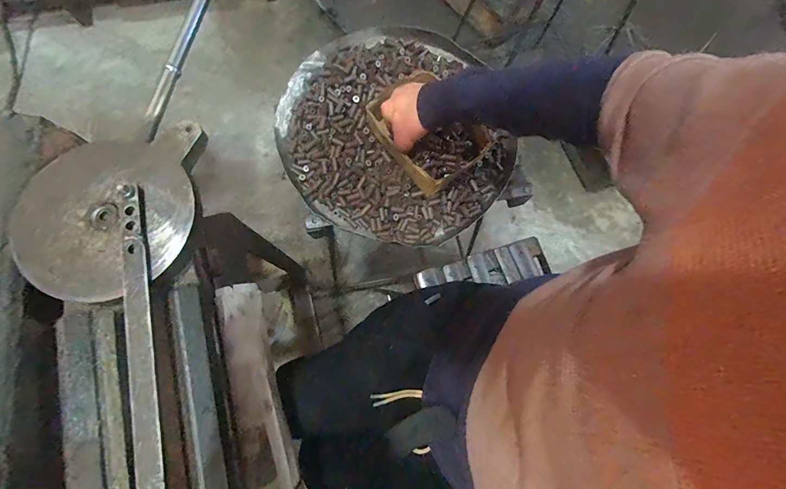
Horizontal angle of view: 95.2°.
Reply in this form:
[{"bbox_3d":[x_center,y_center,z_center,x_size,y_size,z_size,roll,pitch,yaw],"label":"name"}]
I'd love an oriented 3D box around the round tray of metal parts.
[{"bbox_3d":[-0.003,-0.190,0.606,0.356,0.061,0.388,0,77,-1],"label":"round tray of metal parts"}]

